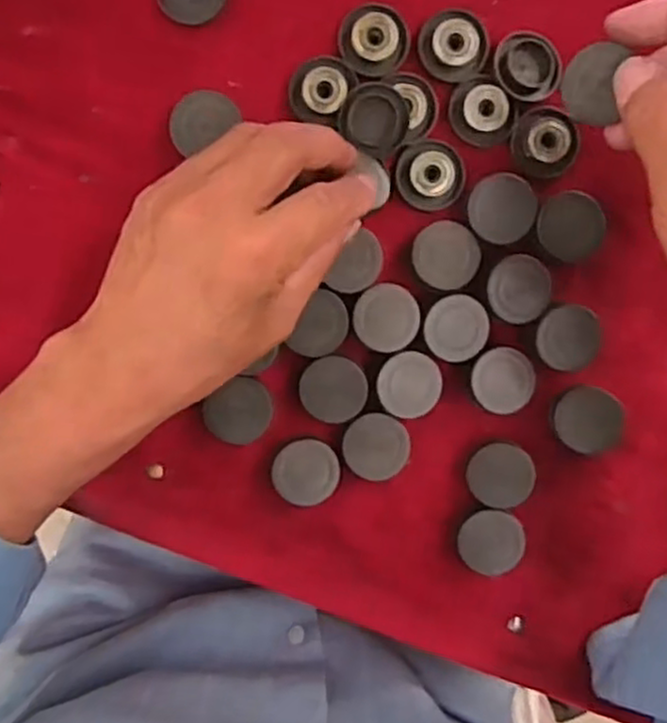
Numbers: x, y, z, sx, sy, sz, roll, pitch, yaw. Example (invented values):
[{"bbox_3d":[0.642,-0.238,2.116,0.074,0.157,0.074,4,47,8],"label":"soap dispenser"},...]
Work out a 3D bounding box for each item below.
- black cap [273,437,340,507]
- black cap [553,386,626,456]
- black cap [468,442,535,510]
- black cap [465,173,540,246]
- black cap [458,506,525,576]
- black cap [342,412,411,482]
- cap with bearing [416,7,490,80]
[{"bbox_3d":[-0.013,0.054,0.367,0.032,0.019,0.033,0,96,-3],"label":"black cap"},{"bbox_3d":[0.128,0.030,0.372,0.037,0.016,0.032,32,94,-6],"label":"black cap"},{"bbox_3d":[0.084,0.057,0.374,0.031,0.016,0.032,0,96,-3],"label":"black cap"},{"bbox_3d":[0.081,-0.074,0.359,0.031,0.010,0.033,0,96,-3],"label":"black cap"},{"bbox_3d":[0.079,0.090,0.374,0.031,0.018,0.032,0,96,-3],"label":"black cap"},{"bbox_3d":[0.021,0.042,0.368,0.033,0.014,0.032,0,96,-3],"label":"black cap"},{"bbox_3d":[0.058,-0.151,0.352,0.032,0.006,0.030,0,96,-3],"label":"cap with bearing"}]

